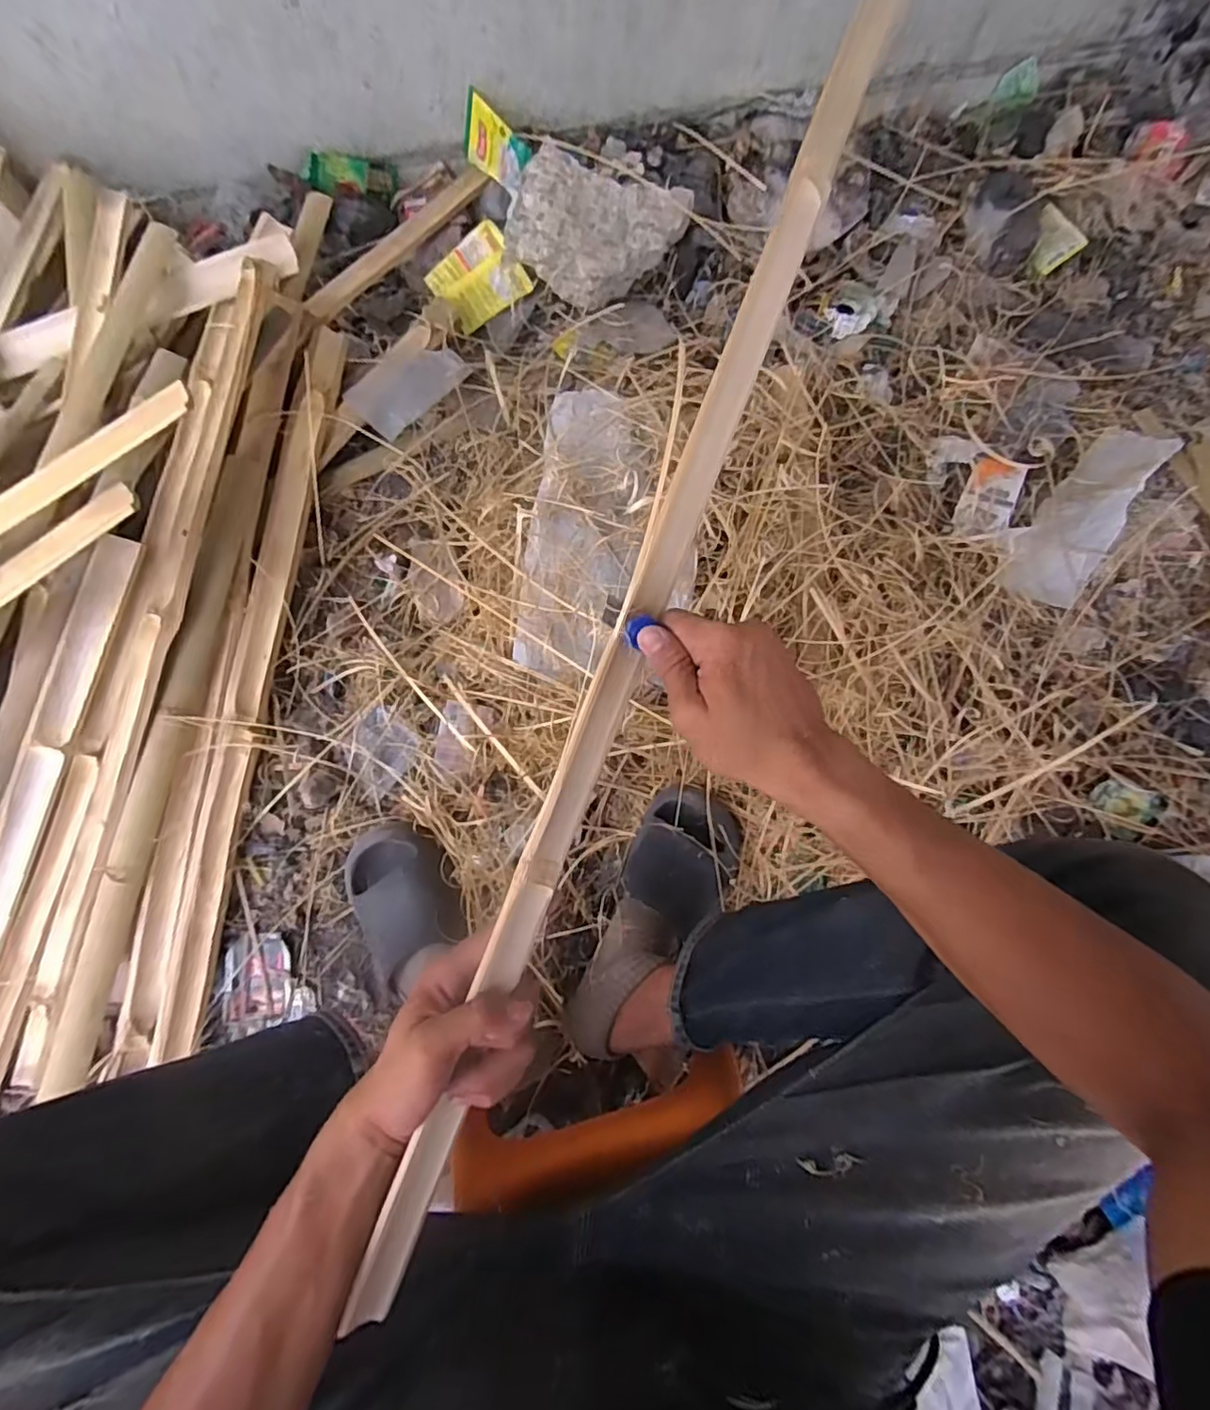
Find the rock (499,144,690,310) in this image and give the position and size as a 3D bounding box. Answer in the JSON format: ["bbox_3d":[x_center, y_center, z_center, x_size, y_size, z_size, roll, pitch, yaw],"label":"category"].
[{"bbox_3d":[-0.008,-0.641,0.809,0.229,0.074,0.151,9,77,2],"label":"rock"}]

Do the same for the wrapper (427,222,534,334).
[{"bbox_3d":[-0.177,-0.597,0.847,0.120,0.020,0.098,-37,109,4],"label":"wrapper"}]

